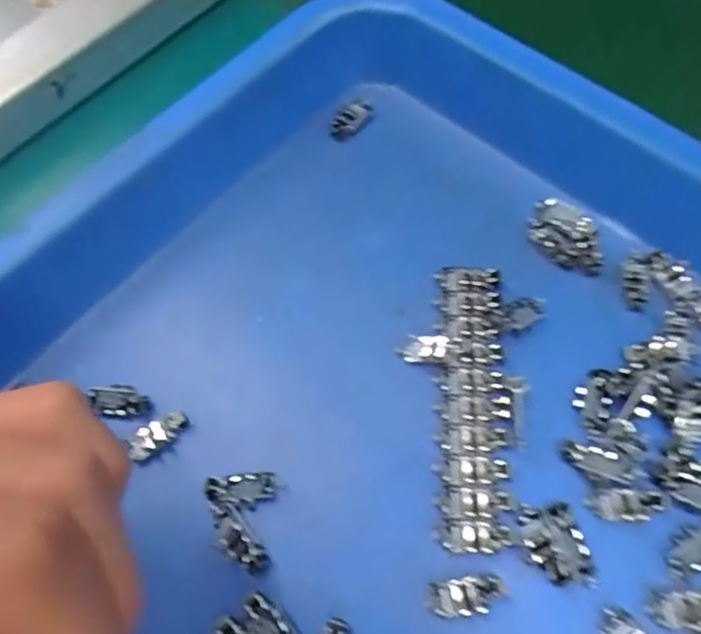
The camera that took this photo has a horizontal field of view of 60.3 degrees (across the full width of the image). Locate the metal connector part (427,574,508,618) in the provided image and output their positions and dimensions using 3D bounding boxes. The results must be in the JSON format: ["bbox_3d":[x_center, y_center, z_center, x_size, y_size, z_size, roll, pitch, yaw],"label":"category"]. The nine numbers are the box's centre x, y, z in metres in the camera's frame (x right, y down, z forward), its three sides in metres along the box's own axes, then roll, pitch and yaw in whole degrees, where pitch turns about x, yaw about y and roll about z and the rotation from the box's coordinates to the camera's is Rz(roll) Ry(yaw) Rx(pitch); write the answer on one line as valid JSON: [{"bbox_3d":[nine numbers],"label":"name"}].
[{"bbox_3d":[0.037,0.089,0.193,0.025,0.004,0.011,-8,64,-2],"label":"metal connector part"}]

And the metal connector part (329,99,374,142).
[{"bbox_3d":[0.001,-0.093,0.287,0.011,0.008,0.024,39,72,19],"label":"metal connector part"}]

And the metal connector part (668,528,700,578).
[{"bbox_3d":[0.112,0.074,0.195,0.022,0.006,0.012,-26,66,-10],"label":"metal connector part"}]

